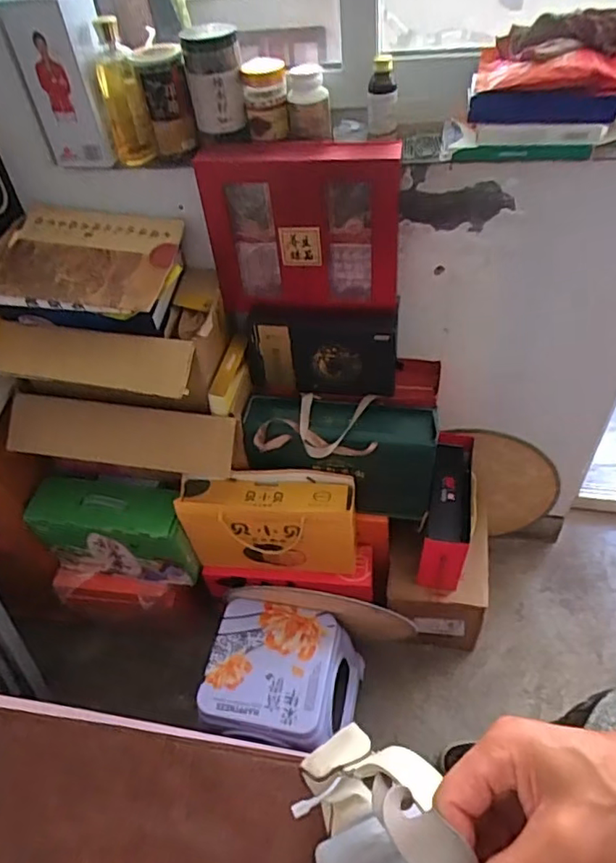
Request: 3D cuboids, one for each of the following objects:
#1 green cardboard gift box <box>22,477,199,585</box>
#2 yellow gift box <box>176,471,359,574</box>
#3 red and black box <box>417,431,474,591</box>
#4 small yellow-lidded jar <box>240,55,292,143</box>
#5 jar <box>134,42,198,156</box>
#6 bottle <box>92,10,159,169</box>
[{"bbox_3d":[-0.412,0.212,1.272,0.338,0.191,0.128,3,48,10],"label":"green cardboard gift box"},{"bbox_3d":[-0.080,0.195,1.217,0.349,0.237,0.101,-3,47,5],"label":"yellow gift box"},{"bbox_3d":[0.317,0.175,1.293,0.099,0.165,0.318,8,49,14],"label":"red and black box"},{"bbox_3d":[-0.066,-0.526,0.921,0.078,0.096,0.068,-6,47,2],"label":"small yellow-lidded jar"},{"bbox_3d":[-0.229,-0.538,0.941,0.072,0.148,0.067,-13,47,-8],"label":"jar"},{"bbox_3d":[-0.301,-0.541,0.943,0.061,0.210,0.072,-20,48,-15],"label":"bottle"}]

